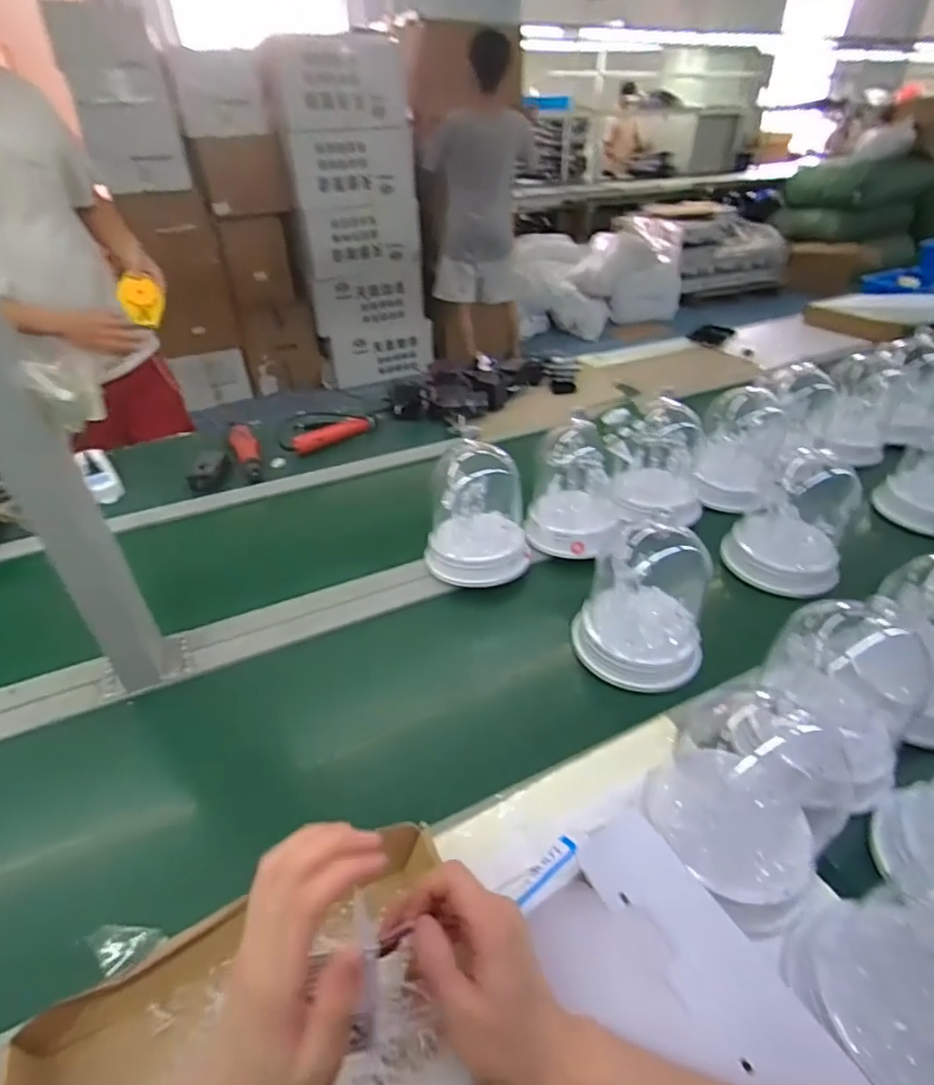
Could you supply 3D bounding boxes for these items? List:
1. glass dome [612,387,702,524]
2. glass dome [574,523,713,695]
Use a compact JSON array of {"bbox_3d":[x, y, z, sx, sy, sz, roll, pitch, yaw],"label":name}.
[{"bbox_3d":[0.321,-0.123,0.922,0.143,0.184,0.144,11,39,14],"label":"glass dome"},{"bbox_3d":[0.221,0.060,0.692,0.145,0.178,0.159,14,40,18],"label":"glass dome"}]

